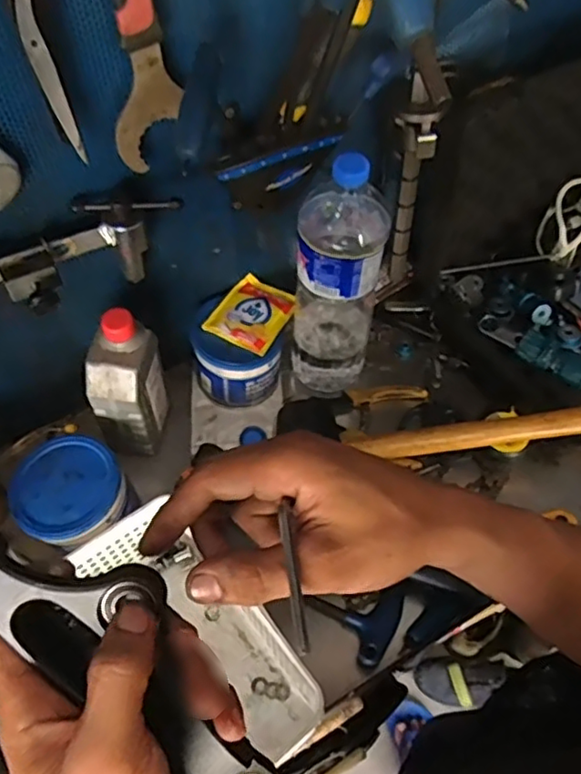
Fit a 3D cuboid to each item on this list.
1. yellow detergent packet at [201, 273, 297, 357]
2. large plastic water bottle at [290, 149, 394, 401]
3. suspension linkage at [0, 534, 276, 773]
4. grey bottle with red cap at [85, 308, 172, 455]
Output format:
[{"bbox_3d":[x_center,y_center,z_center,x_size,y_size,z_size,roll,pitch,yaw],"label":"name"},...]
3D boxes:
[{"bbox_3d":[-0.041,-0.085,0.698,0.081,0.010,0.098,28,61,17],"label":"yellow detergent packet"},{"bbox_3d":[0.049,-0.110,0.646,0.088,0.307,0.100,6,57,3],"label":"large plastic water bottle"},{"bbox_3d":[-0.067,0.122,0.271,0.178,0.026,0.056,46,63,-8],"label":"suspension linkage"},{"bbox_3d":[-0.171,0.003,0.635,0.059,0.181,0.075,7,57,4],"label":"grey bottle with red cap"}]

